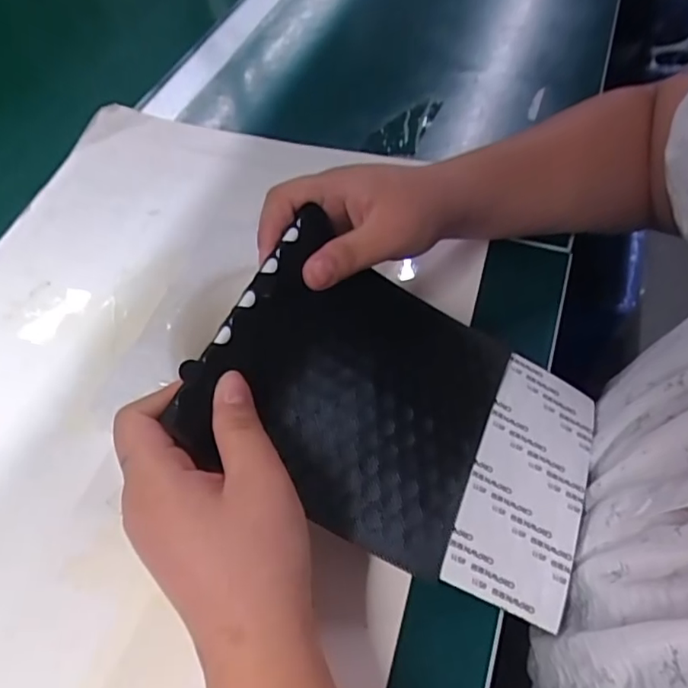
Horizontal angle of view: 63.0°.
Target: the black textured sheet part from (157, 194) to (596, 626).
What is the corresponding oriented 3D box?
[{"bbox_3d":[0.034,0.034,0.280,0.201,0.015,0.134,30,61,-11],"label":"black textured sheet part"}]

